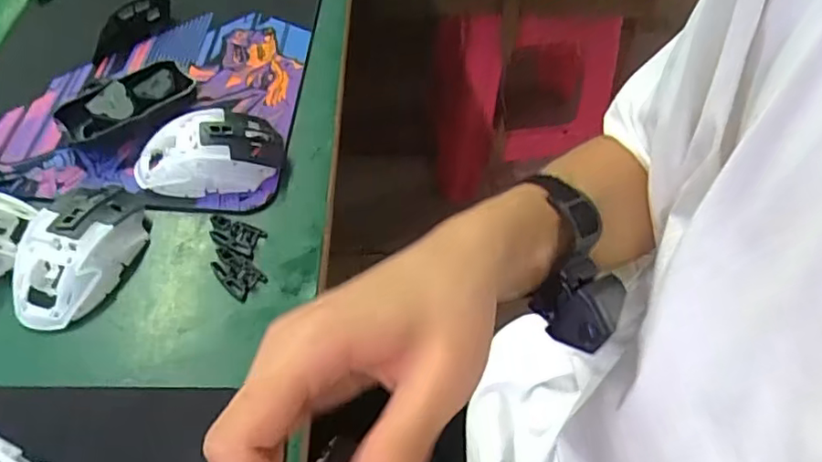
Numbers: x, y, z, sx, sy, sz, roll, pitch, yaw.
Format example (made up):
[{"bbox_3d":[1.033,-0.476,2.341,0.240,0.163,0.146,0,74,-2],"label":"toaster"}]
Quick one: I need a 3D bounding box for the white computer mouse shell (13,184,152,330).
[{"bbox_3d":[-0.240,0.012,0.440,0.061,0.035,0.114,14,55,10],"label":"white computer mouse shell"}]

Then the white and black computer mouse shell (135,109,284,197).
[{"bbox_3d":[-0.163,-0.062,0.494,0.113,0.039,0.062,-14,55,-10],"label":"white and black computer mouse shell"}]

